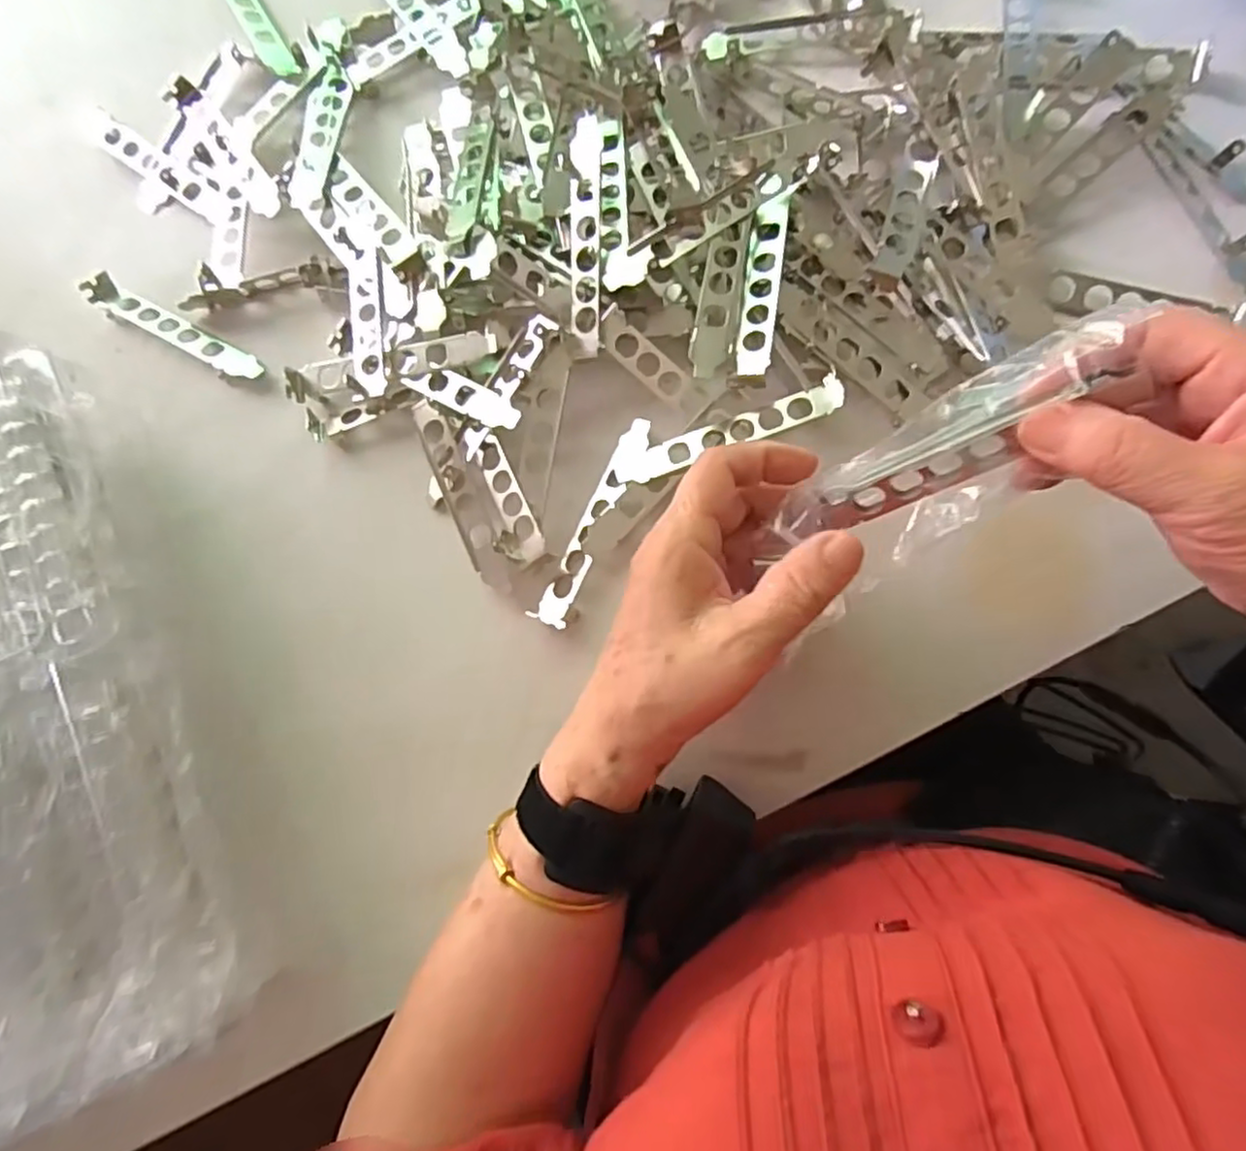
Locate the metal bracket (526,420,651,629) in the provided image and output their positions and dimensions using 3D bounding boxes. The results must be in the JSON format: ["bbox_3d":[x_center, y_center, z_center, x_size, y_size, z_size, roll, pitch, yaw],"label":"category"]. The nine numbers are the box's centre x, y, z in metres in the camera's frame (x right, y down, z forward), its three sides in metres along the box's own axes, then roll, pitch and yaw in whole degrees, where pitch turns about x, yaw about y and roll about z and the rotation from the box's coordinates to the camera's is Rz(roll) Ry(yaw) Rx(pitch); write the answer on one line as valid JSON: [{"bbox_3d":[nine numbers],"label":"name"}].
[{"bbox_3d":[-0.013,-0.028,0.361,0.022,0.011,0.120,26,86,9],"label":"metal bracket"}]

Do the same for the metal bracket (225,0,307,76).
[{"bbox_3d":[-0.245,-0.370,0.438,0.025,0.016,0.116,-35,80,0],"label":"metal bracket"}]

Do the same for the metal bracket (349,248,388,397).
[{"bbox_3d":[-0.144,-0.143,0.388,0.017,0.015,0.085,-7,82,5],"label":"metal bracket"}]

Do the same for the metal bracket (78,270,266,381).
[{"bbox_3d":[-0.269,-0.147,0.408,0.118,0.022,0.020,28,86,9],"label":"metal bracket"}]

